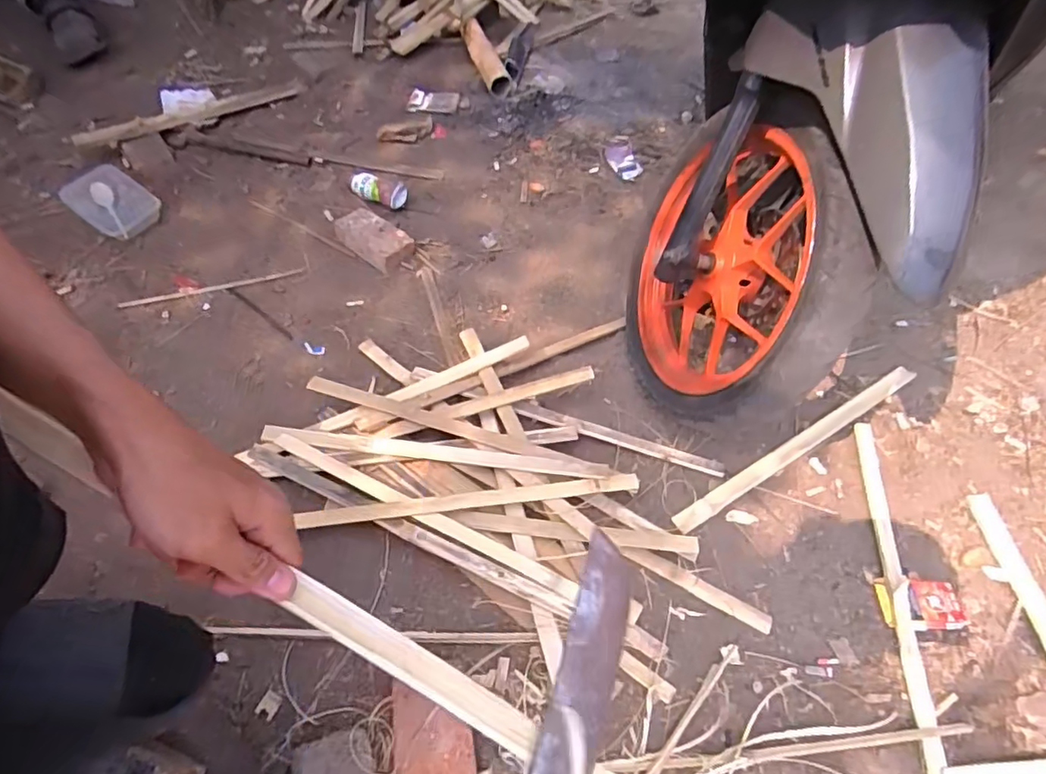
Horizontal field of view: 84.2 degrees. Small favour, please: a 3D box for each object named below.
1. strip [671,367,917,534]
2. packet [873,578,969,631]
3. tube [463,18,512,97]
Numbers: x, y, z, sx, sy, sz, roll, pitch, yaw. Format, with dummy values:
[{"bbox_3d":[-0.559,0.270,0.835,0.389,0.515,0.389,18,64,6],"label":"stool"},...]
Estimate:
[{"bbox_3d":[0.452,0.087,0.933,0.543,0.010,0.029,-26,60,-21],"label":"strip"},{"bbox_3d":[0.541,0.296,0.785,0.113,0.010,0.066,5,54,-1],"label":"packet"},{"bbox_3d":[-0.104,-0.870,1.492,0.069,0.056,0.368,-13,53,-10],"label":"tube"}]

